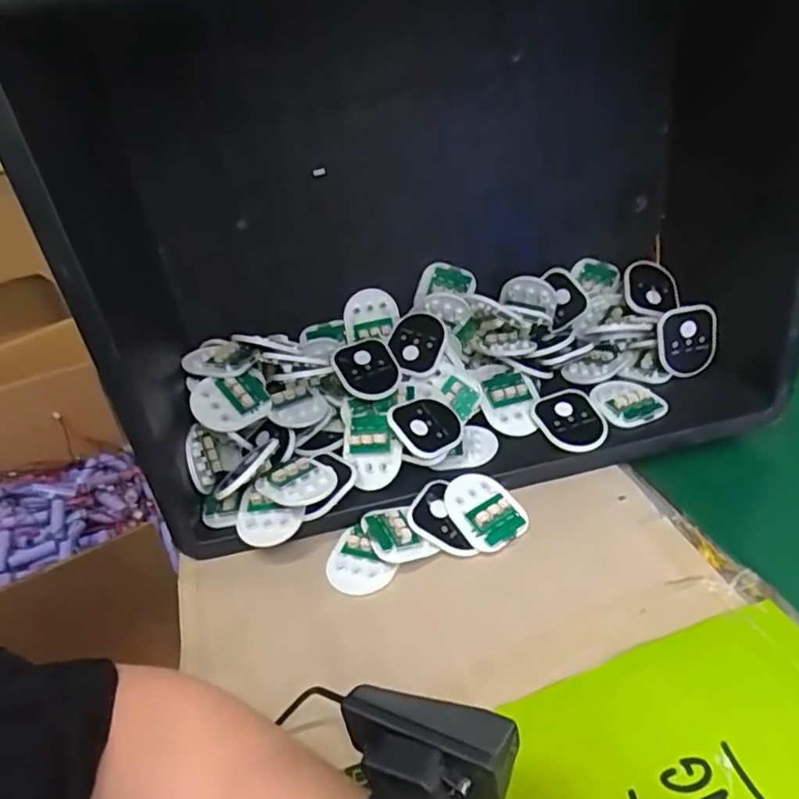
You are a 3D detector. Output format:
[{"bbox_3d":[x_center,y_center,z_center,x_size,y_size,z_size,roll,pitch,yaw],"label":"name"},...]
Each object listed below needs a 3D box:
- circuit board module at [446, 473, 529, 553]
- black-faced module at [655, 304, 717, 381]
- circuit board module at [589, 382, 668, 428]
[{"bbox_3d":[0.060,0.077,0.433,0.047,0.010,0.059,-27,55,-26],"label":"circuit board module"},{"bbox_3d":[0.244,-0.048,0.519,0.048,0.058,0.008,-13,18,3],"label":"black-faced module"},{"bbox_3d":[0.183,0.001,0.501,0.045,0.012,0.056,-16,34,-15],"label":"circuit board module"}]

